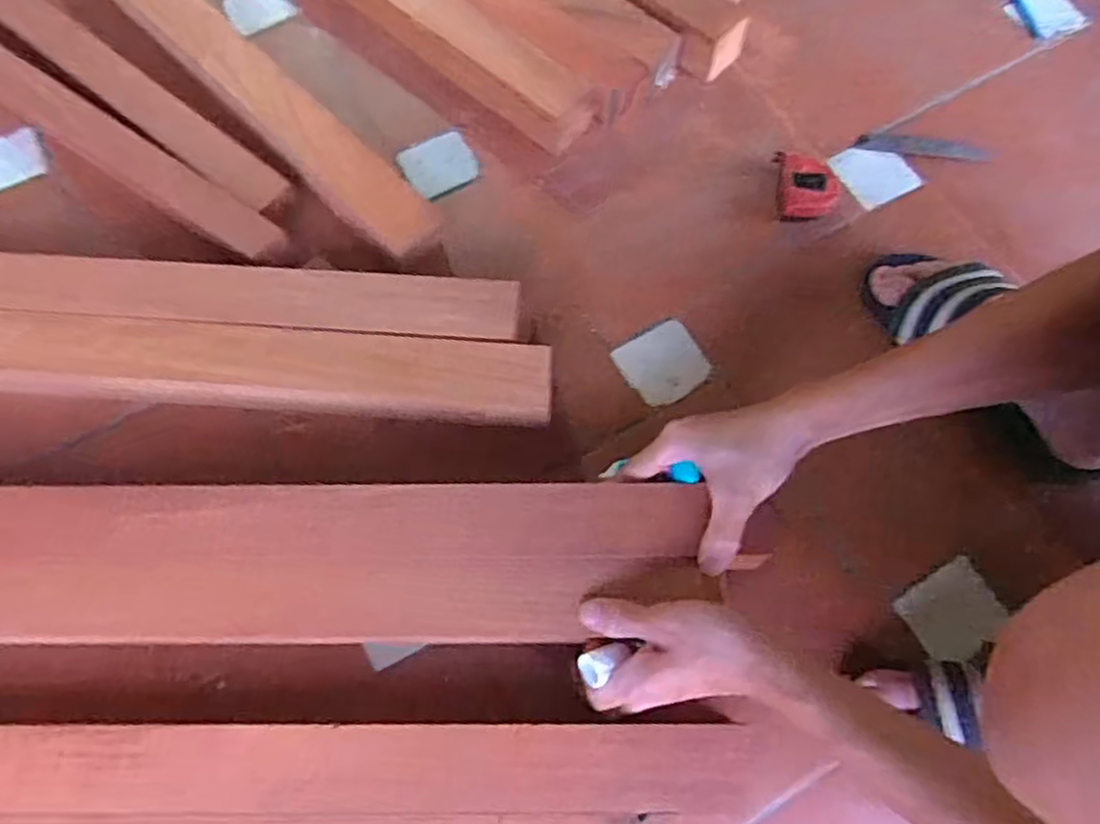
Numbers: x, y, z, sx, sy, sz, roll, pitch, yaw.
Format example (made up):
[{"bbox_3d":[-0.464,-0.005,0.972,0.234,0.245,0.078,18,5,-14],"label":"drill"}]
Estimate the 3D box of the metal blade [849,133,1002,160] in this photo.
[{"bbox_3d":[0.389,-0.276,0.751,0.139,0.004,0.029,9,69,3],"label":"metal blade"}]

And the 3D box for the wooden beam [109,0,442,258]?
[{"bbox_3d":[-0.500,-0.522,0.798,0.081,0.058,1.103,-42,75,-15],"label":"wooden beam"}]

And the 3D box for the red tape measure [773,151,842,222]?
[{"bbox_3d":[0.250,-0.223,0.714,0.054,0.038,0.075,0,69,-1],"label":"red tape measure"}]

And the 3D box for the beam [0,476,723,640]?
[{"bbox_3d":[-0.437,0.109,0.556,1.086,0.073,0.138,0,69,1],"label":"beam"}]

